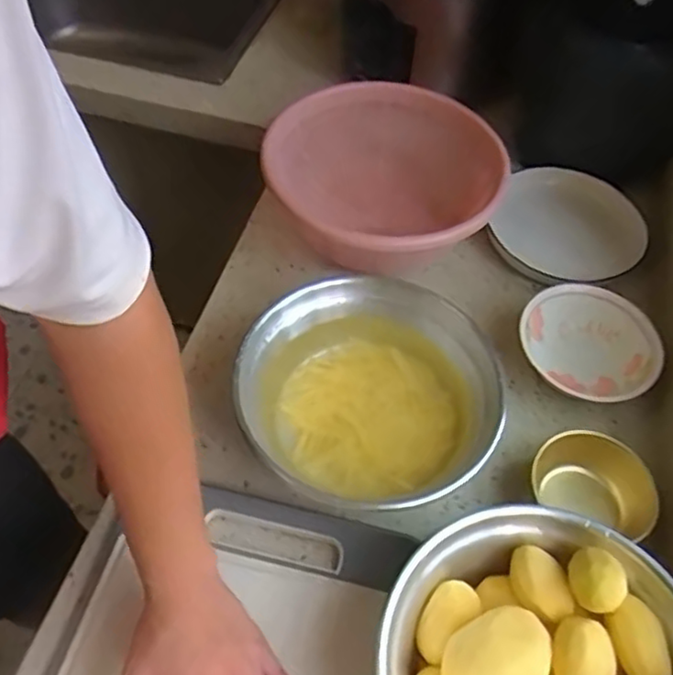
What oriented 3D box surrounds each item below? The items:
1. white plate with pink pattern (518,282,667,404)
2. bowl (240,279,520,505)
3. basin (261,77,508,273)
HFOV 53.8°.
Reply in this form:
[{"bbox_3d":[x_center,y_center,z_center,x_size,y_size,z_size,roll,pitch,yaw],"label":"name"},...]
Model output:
[{"bbox_3d":[0.274,0.015,0.738,0.146,0.056,0.137,0,54,-1],"label":"white plate with pink pattern"},{"bbox_3d":[0.034,0.060,0.661,0.242,0.093,0.220,0,54,-1],"label":"bowl"},{"bbox_3d":[0.040,-0.204,0.828,0.263,0.111,0.280,0,54,-1],"label":"basin"}]

